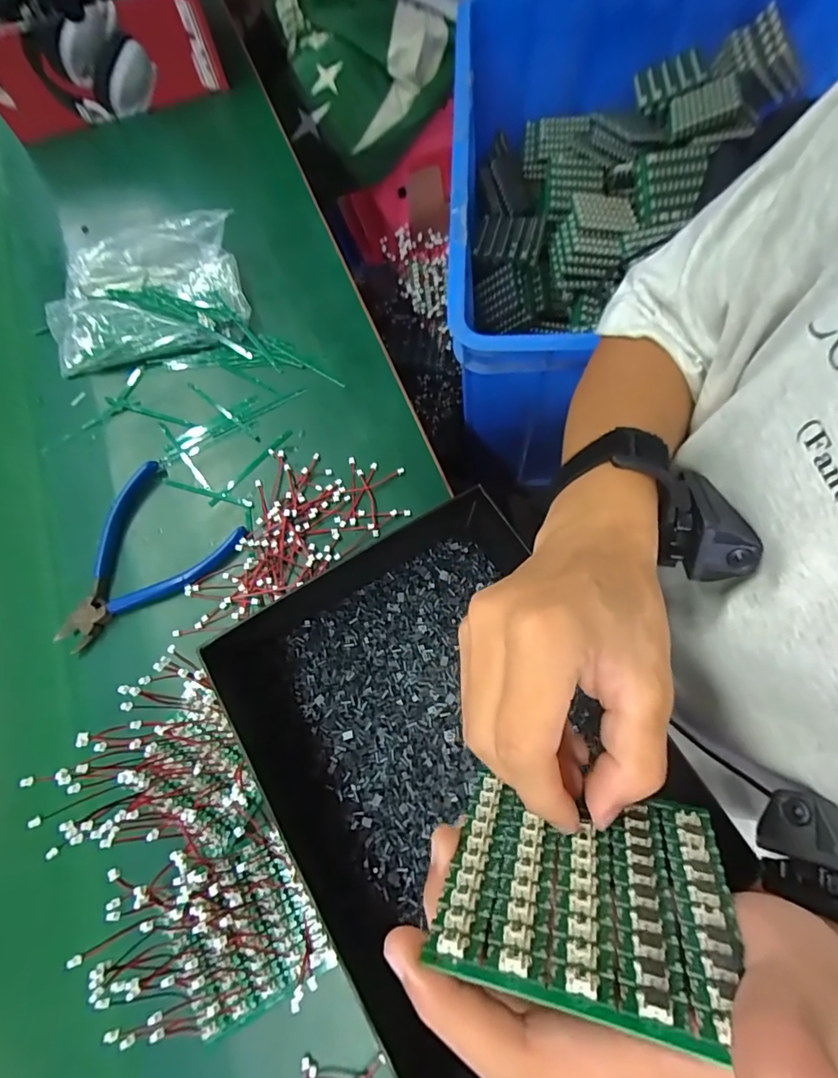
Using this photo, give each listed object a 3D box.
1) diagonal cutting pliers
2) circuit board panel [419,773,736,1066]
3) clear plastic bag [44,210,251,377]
[{"bbox_3d":[-0.215,0.005,0.374,0.142,0.014,0.104,-34,72,-7],"label":"diagonal cutting pliers"},{"bbox_3d":[0.055,0.111,0.164,0.085,0.076,0.005,2,105,19],"label":"circuit board panel"},{"bbox_3d":[-0.246,-0.231,0.445,0.173,0.037,0.144,-12,71,1],"label":"clear plastic bag"}]

